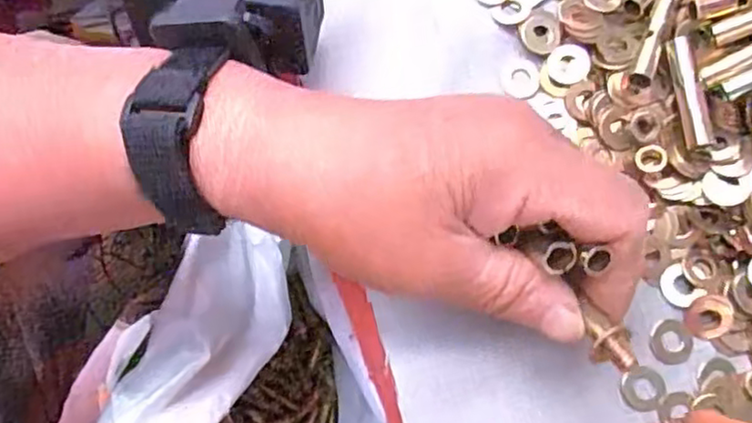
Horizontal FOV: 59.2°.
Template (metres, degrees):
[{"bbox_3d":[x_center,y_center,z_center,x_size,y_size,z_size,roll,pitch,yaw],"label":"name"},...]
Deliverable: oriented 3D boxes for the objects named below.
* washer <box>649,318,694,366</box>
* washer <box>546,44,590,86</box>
[{"bbox_3d":[0.115,0.050,0.255,0.016,0.004,0.017,0,77,0],"label":"washer"},{"bbox_3d":[0.080,-0.061,0.276,0.017,0.005,0.017,0,77,0],"label":"washer"}]

